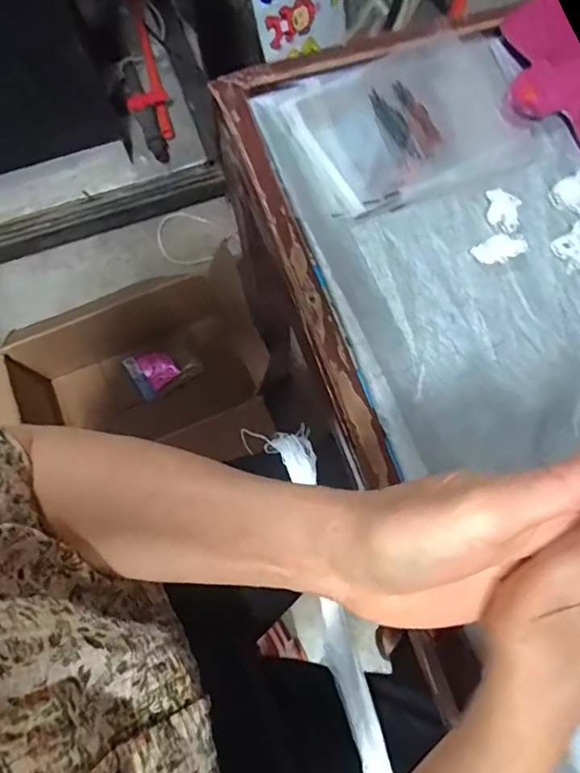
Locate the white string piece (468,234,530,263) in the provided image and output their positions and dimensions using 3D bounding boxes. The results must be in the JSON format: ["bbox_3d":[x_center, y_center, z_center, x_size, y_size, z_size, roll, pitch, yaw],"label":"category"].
[{"bbox_3d":[0.166,-0.109,0.402,0.041,0.008,0.020,-21,74,-9],"label":"white string piece"}]

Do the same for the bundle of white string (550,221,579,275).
[{"bbox_3d":[0.227,-0.112,0.399,0.031,0.019,0.030,-40,78,-14],"label":"bundle of white string"}]

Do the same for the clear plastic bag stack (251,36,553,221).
[{"bbox_3d":[0.106,-0.232,0.446,0.229,0.009,0.150,-20,74,-9],"label":"clear plastic bag stack"}]

